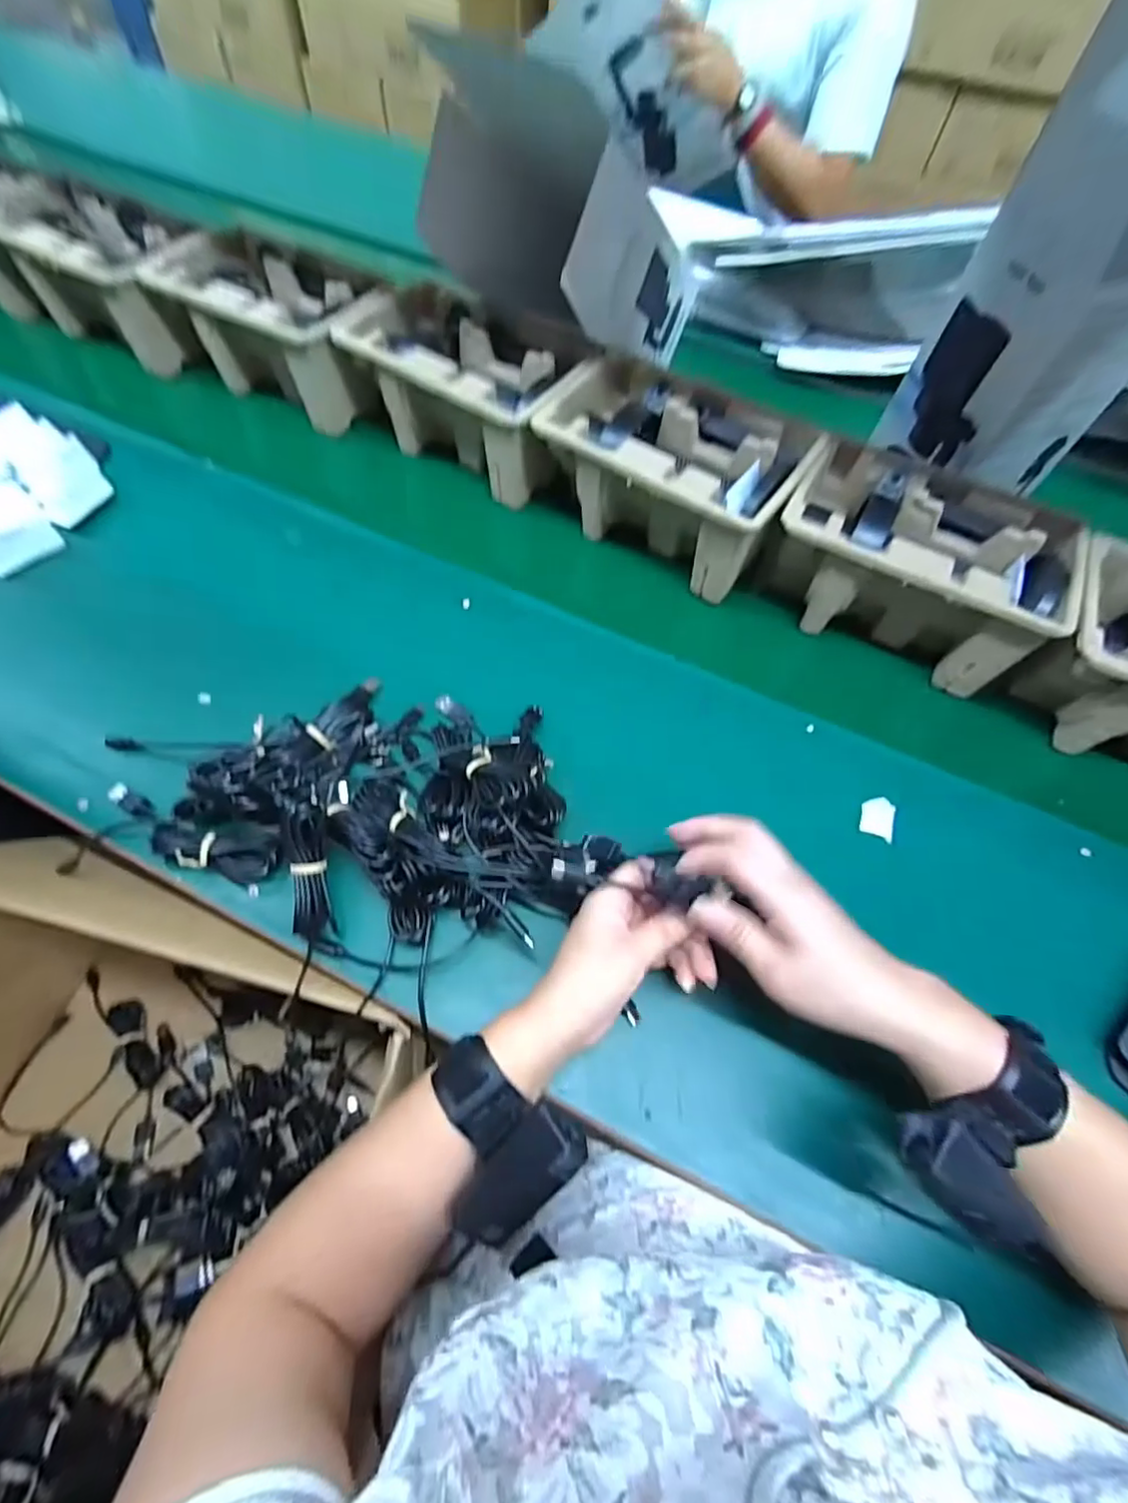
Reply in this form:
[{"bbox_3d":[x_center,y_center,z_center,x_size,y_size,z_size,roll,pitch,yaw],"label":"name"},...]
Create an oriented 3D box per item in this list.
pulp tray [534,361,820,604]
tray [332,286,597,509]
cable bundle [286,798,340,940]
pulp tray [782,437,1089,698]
[{"bbox_3d":[0.101,-0.260,0.565,0.231,0.104,0.153,34,65,17],"label":"pulp tray"},{"bbox_3d":[-0.099,-0.363,0.609,0.235,0.106,0.138,26,63,13],"label":"tray"},{"bbox_3d":[-0.163,0.077,0.384,0.021,0.020,0.090,-4,95,-4],"label":"cable bundle"},{"bbox_3d":[0.301,-0.159,0.522,0.220,0.106,0.133,24,62,12],"label":"pulp tray"}]

